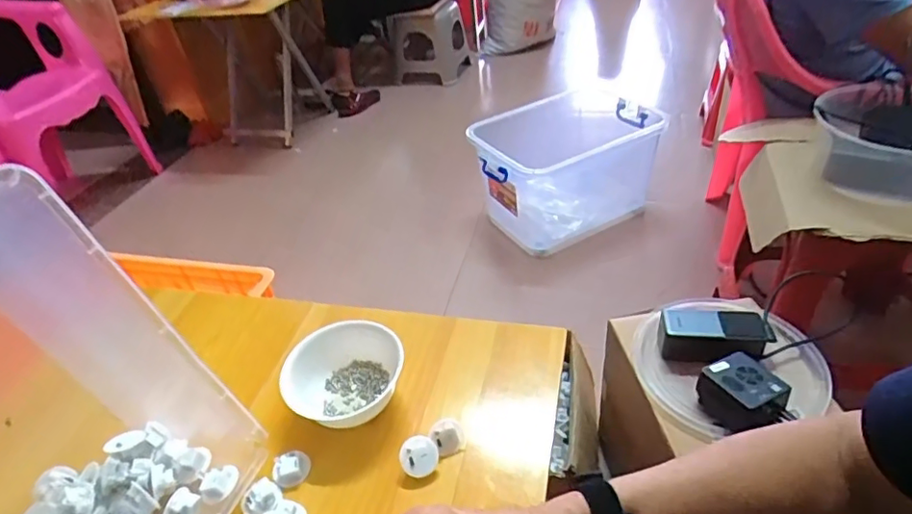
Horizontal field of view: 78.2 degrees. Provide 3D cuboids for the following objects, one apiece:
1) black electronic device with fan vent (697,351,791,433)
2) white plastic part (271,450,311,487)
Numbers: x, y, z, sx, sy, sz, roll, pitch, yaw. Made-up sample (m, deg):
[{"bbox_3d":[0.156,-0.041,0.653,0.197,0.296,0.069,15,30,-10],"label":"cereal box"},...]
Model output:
[{"bbox_3d":[0.361,0.176,0.712,0.077,0.066,0.082,-24,41,-20],"label":"black electronic device with fan vent"},{"bbox_3d":[-0.148,0.190,0.504,0.032,0.016,0.026,-24,41,-20],"label":"white plastic part"}]

